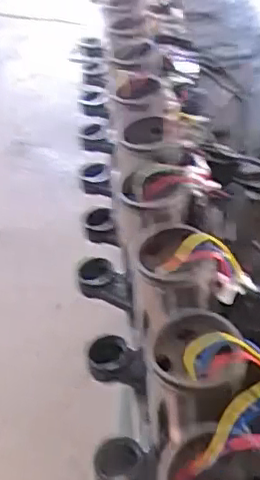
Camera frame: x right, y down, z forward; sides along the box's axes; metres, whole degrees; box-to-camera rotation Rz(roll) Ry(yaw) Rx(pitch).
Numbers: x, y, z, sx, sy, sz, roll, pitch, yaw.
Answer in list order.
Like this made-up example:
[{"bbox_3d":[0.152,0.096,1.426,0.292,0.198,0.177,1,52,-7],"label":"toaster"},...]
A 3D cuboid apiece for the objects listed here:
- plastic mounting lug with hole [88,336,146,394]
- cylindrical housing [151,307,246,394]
[{"bbox_3d":[-0.011,0.152,0.755,0.089,0.052,0.050,17,47,25],"label":"plastic mounting lug with hole"},{"bbox_3d":[0.062,0.117,0.580,0.086,0.049,0.092,-4,41,3],"label":"cylindrical housing"}]

